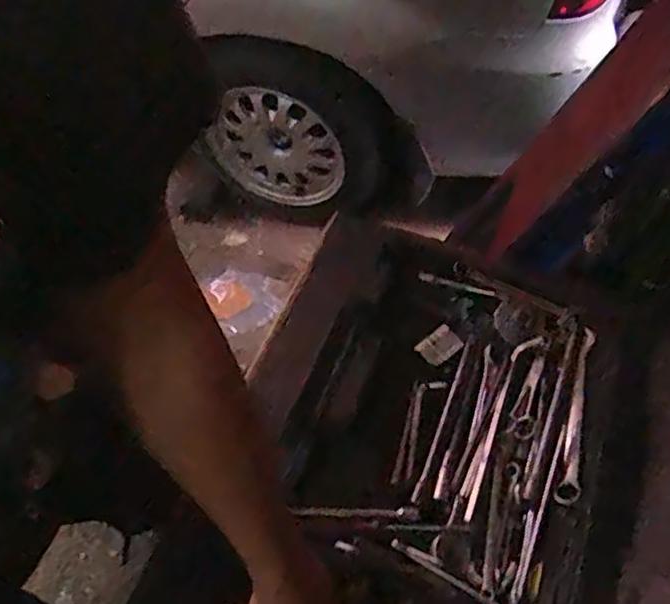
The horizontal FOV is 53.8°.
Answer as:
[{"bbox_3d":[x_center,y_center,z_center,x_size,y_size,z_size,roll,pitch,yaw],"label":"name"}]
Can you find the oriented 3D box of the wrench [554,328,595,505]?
[{"bbox_3d":[0.295,0.131,0.804,0.023,0.018,0.239,15,58,8],"label":"wrench"}]

